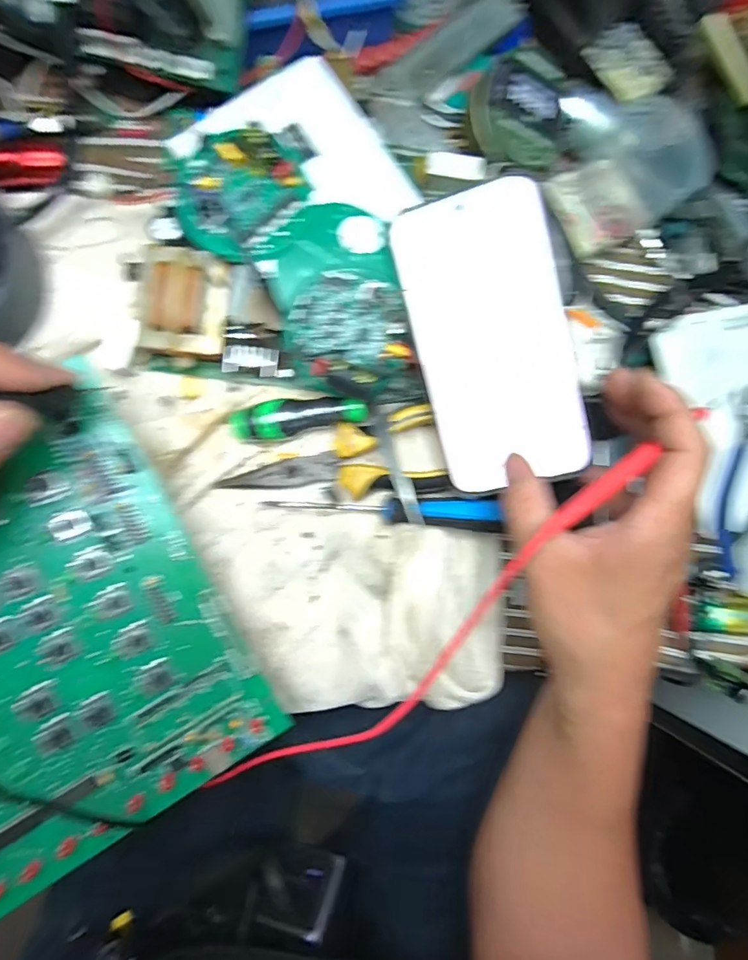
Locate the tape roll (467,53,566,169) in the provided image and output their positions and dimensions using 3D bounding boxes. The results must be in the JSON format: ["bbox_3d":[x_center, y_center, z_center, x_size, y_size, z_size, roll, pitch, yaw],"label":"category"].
[{"bbox_3d":[0.095,-0.233,0.324,0.065,0.021,0.061,-26,112,-13],"label":"tape roll"}]

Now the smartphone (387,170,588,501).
[{"bbox_3d":[0.065,-0.075,0.278,0.080,0.007,0.156,-13,98,16],"label":"smartphone"}]

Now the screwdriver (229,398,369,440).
[{"bbox_3d":[-0.046,-0.038,0.309,0.080,0.022,0.022,-12,89,-8],"label":"screwdriver"}]

